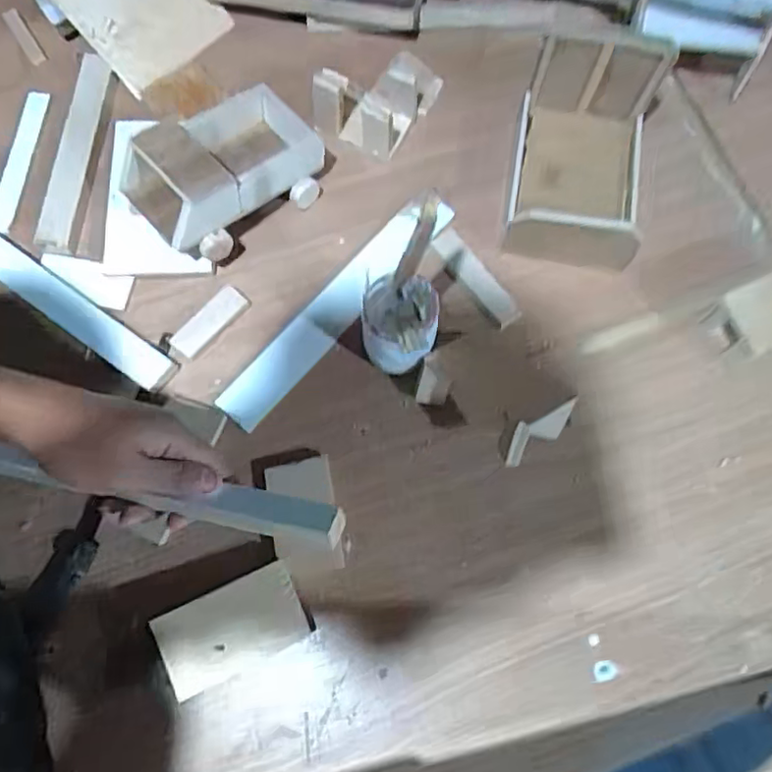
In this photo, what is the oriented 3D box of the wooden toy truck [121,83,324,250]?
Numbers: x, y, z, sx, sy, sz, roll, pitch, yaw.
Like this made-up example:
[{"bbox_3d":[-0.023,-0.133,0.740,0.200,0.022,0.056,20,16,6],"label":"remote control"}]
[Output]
[{"bbox_3d":[-0.156,-0.212,0.579,0.173,0.096,0.113,-41,77,-11],"label":"wooden toy truck"}]

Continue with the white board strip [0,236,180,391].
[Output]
[{"bbox_3d":[-0.315,-0.083,0.578,0.269,0.015,0.036,35,73,6],"label":"white board strip"}]

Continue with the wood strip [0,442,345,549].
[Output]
[{"bbox_3d":[-0.175,0.069,0.410,0.301,0.026,0.027,7,73,13],"label":"wood strip"}]

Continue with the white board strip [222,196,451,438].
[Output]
[{"bbox_3d":[-0.046,-0.078,0.587,0.045,0.013,0.289,41,77,11],"label":"white board strip"}]

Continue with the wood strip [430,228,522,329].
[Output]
[{"bbox_3d":[0.088,-0.107,0.595,0.028,0.008,0.113,-35,76,-10],"label":"wood strip"}]

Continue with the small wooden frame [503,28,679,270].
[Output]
[{"bbox_3d":[0.187,-0.220,0.580,0.120,0.110,0.178,9,73,3],"label":"small wooden frame"}]

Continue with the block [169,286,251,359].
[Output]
[{"bbox_3d":[-0.168,-0.061,0.583,0.031,0.007,0.080,42,77,11],"label":"block"}]

